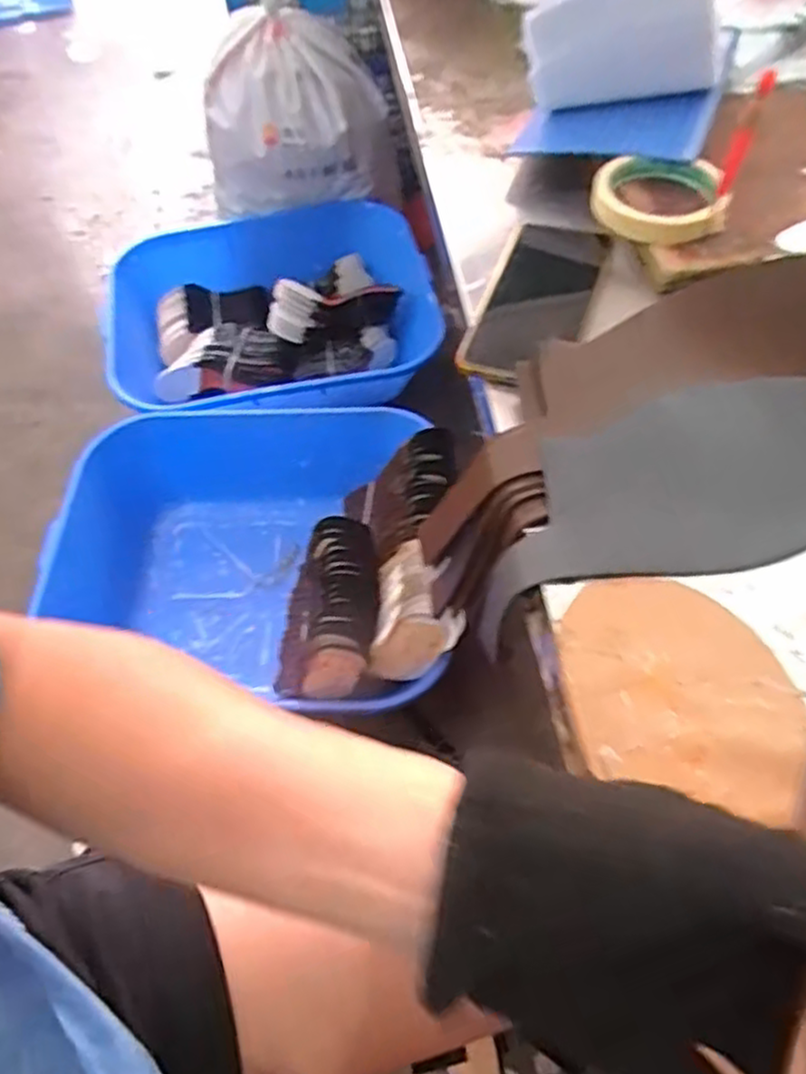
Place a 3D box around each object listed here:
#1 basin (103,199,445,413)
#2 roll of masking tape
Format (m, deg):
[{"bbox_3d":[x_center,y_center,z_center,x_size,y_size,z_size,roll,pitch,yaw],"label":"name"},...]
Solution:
[{"bbox_3d":[-0.266,-0.428,1.445,0.643,0.157,0.542,-12,57,-5],"label":"basin"},{"bbox_3d":[0.186,-0.248,0.527,0.092,0.028,0.088,7,58,8],"label":"roll of masking tape"}]

